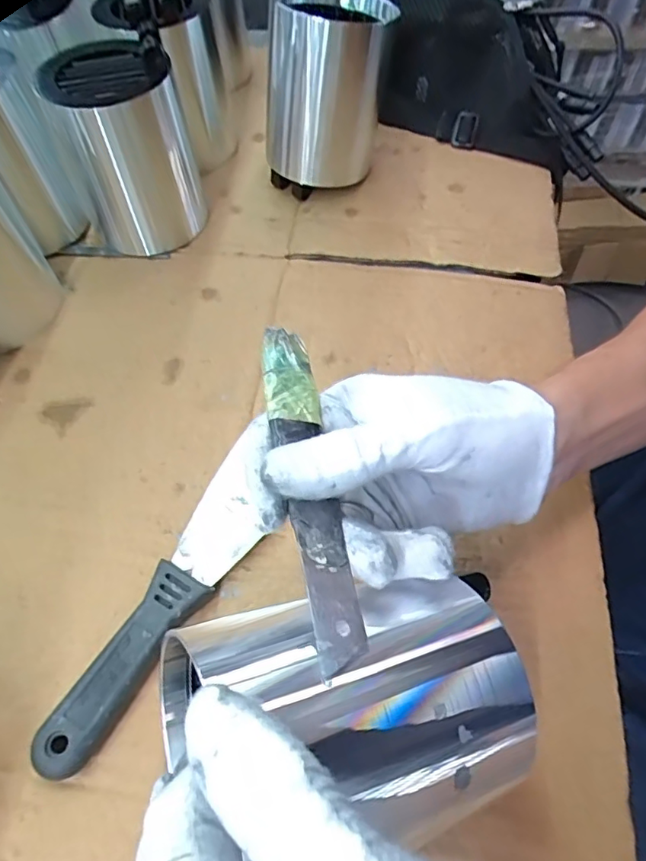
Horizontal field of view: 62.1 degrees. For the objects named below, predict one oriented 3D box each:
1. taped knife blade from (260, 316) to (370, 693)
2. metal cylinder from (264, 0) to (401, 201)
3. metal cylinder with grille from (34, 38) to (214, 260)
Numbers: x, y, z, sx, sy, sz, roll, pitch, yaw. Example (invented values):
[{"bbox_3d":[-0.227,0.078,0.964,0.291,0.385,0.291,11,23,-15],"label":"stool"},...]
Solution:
[{"bbox_3d":[-0.006,0.015,0.200,0.019,0.006,0.140,-9,57,-7],"label":"taped knife blade"},{"bbox_3d":[0.001,-0.260,0.410,0.094,0.110,0.076,-13,59,-7],"label":"metal cylinder"},{"bbox_3d":[-0.134,-0.208,0.374,0.080,0.109,0.093,-12,60,-5],"label":"metal cylinder with grille"}]

